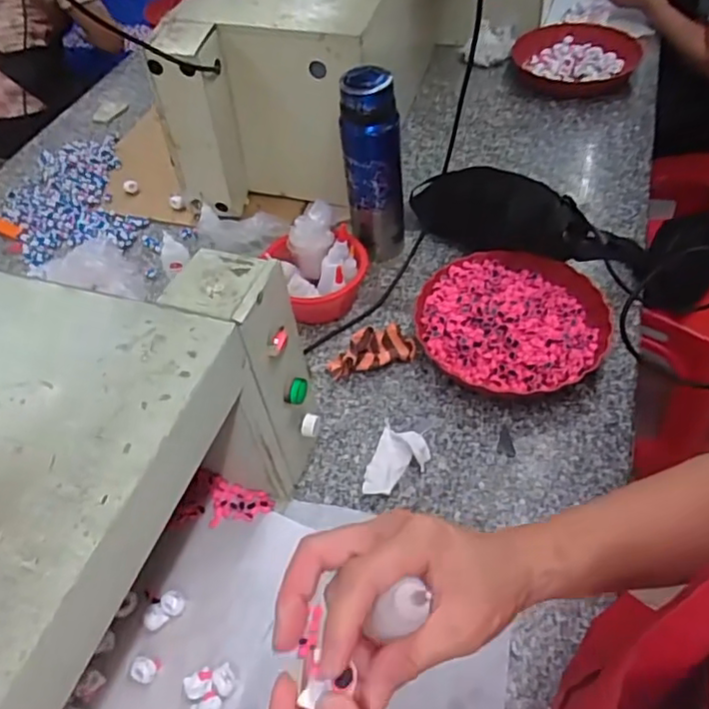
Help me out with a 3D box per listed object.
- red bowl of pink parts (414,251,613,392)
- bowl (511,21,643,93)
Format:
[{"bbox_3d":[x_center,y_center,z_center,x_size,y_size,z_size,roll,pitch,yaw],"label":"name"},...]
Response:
[{"bbox_3d":[0.207,-0.046,0.835,0.237,0.059,0.221,-3,50,3],"label":"red bowl of pink parts"},{"bbox_3d":[0.443,-0.593,1.265,0.244,0.056,0.261,13,53,16],"label":"bowl"}]

